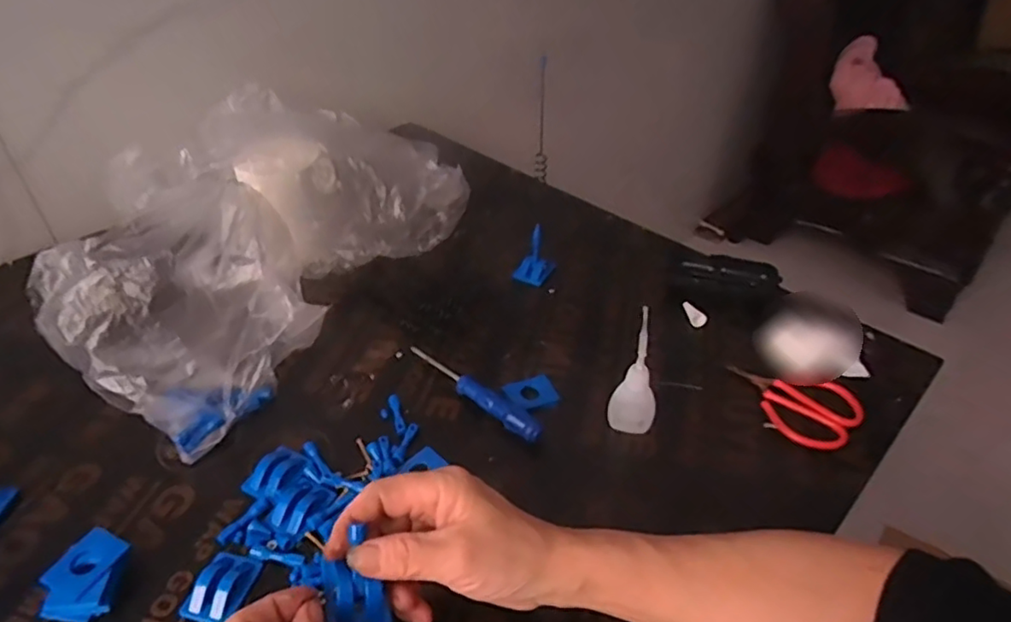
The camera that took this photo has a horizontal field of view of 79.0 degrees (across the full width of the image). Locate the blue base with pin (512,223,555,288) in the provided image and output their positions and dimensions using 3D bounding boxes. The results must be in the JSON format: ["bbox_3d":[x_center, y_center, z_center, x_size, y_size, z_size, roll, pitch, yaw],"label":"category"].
[{"bbox_3d":[0.030,-0.060,0.654,0.036,0.051,0.034,24,45,27],"label":"blue base with pin"}]

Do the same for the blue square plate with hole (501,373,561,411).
[{"bbox_3d":[0.022,0.069,0.528,0.041,0.004,0.036,-16,42,-19],"label":"blue square plate with hole"}]

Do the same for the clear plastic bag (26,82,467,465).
[{"bbox_3d":[-0.229,-0.081,0.600,0.202,0.146,0.415,16,42,19],"label":"clear plastic bag"}]

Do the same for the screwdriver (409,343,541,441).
[{"bbox_3d":[-0.028,0.065,0.523,0.149,0.017,0.019,31,48,32],"label":"screwdriver"}]

